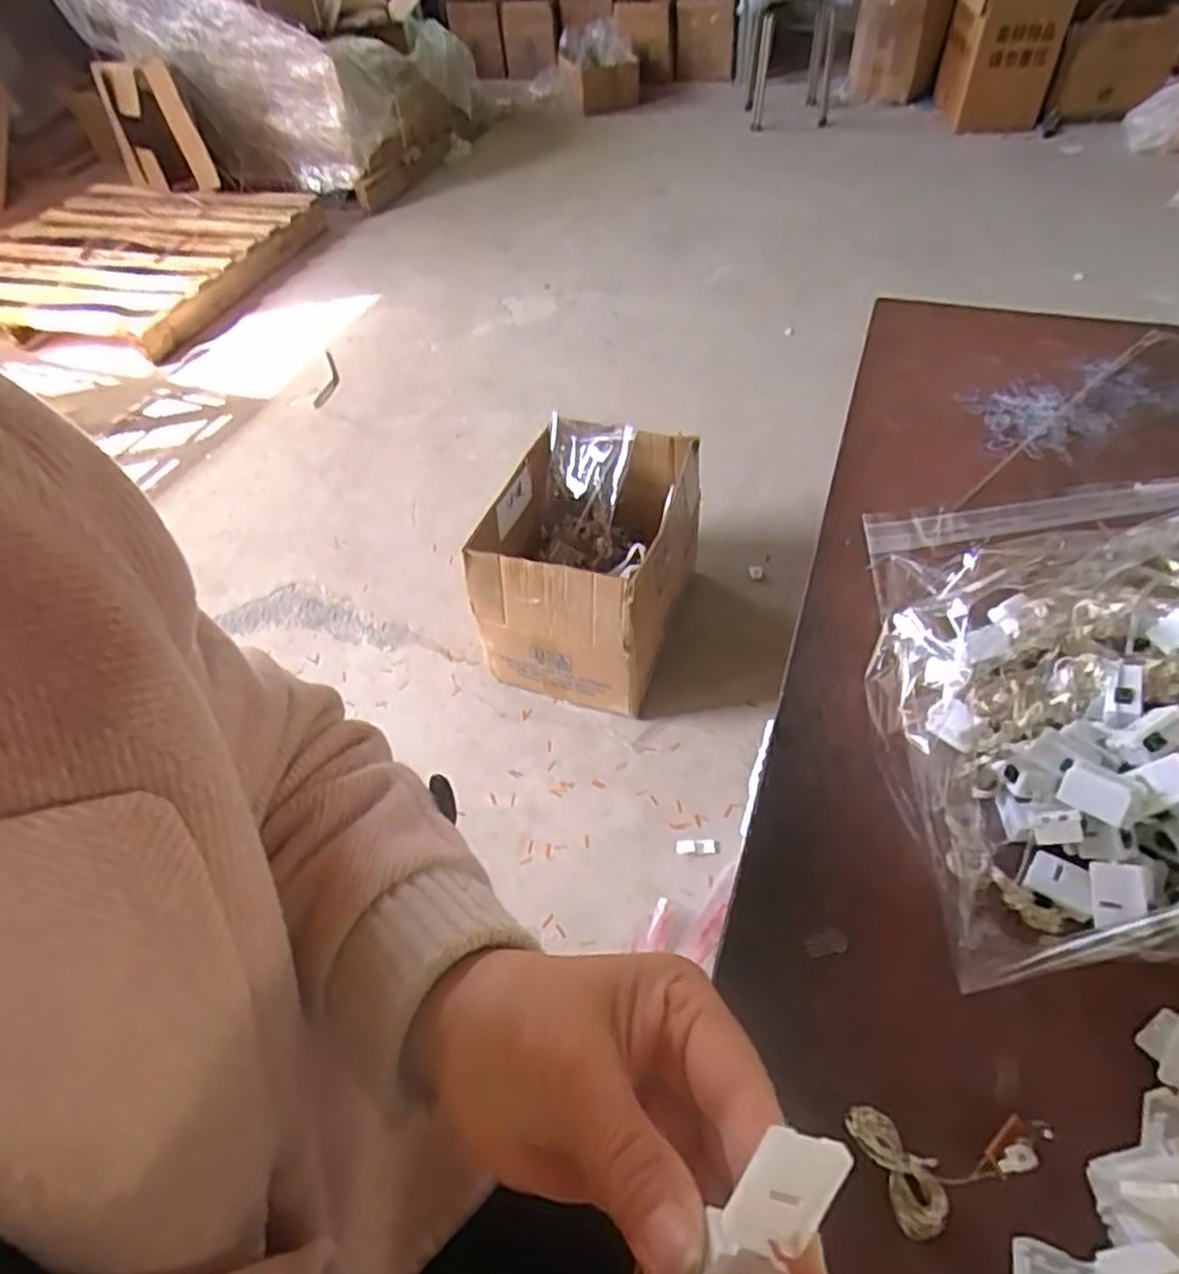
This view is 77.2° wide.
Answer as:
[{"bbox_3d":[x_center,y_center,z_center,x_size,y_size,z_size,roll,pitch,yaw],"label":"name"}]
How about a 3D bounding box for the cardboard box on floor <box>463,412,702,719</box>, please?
[{"bbox_3d":[0.000,-0.118,1.292,0.299,0.329,0.380,12,52,15],"label":"cardboard box on floor"}]

